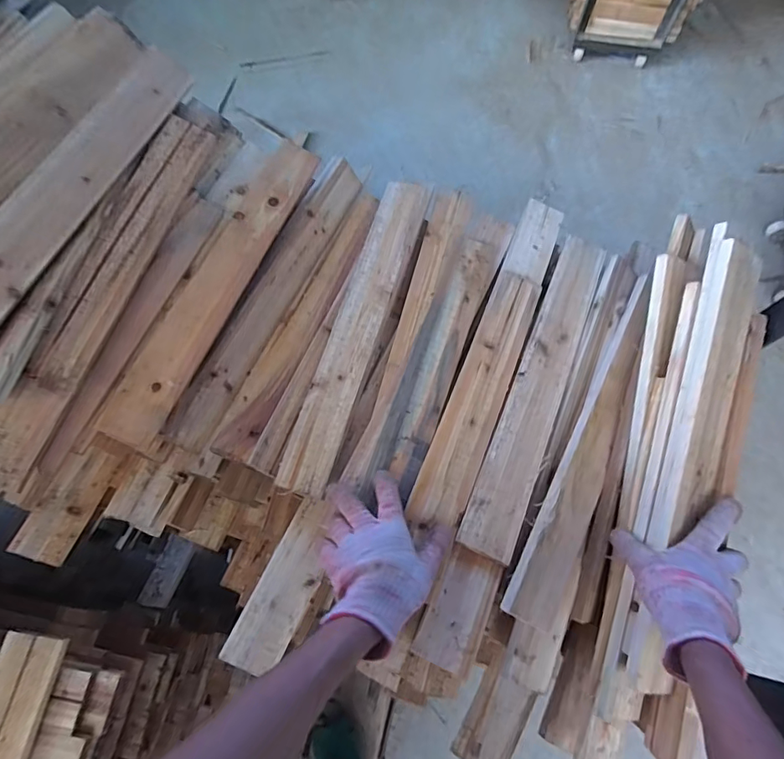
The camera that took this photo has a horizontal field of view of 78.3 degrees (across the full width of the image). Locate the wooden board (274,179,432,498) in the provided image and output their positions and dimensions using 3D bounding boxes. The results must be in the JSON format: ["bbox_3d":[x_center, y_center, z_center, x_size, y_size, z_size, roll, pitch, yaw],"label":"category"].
[{"bbox_3d":[-0.042,-0.086,0.670,0.068,0.023,0.495,16,68,4],"label":"wooden board"}]

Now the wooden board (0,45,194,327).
[{"bbox_3d":[-0.362,-0.219,0.542,0.065,0.018,0.464,37,58,-33],"label":"wooden board"}]

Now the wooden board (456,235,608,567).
[{"bbox_3d":[0.196,-0.008,0.625,0.064,0.008,0.480,23,64,7],"label":"wooden board"}]

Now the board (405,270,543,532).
[{"bbox_3d":[0.113,0.009,0.607,0.064,0.015,0.366,22,65,7],"label":"board"}]

